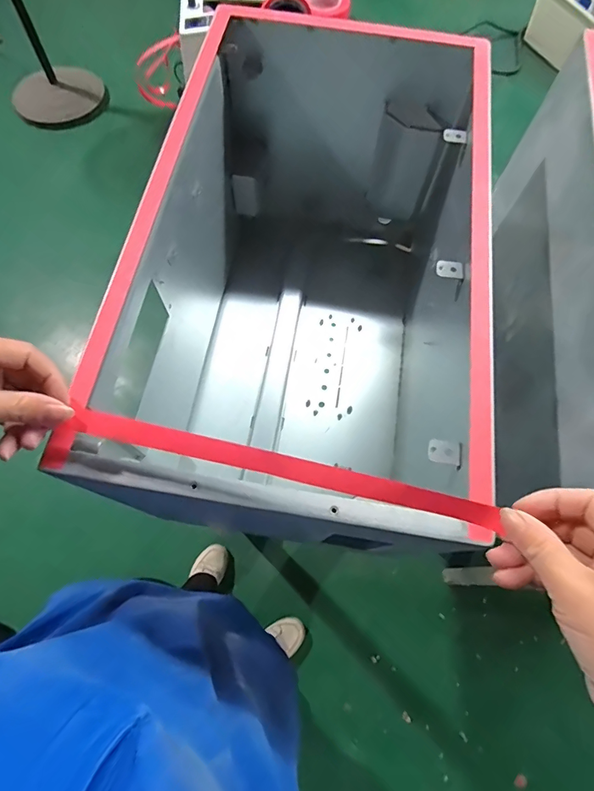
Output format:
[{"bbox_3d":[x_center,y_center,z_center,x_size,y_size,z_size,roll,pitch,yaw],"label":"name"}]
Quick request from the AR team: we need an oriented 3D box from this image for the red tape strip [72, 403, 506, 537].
[{"bbox_3d":[-0.013,0.044,0.268,0.262,0.014,0.014,12,68,5],"label":"red tape strip"}]

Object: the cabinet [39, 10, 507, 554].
[{"bbox_3d":[0.016,-0.111,0.535,0.304,0.379,0.532,9,68,3],"label":"cabinet"}]

